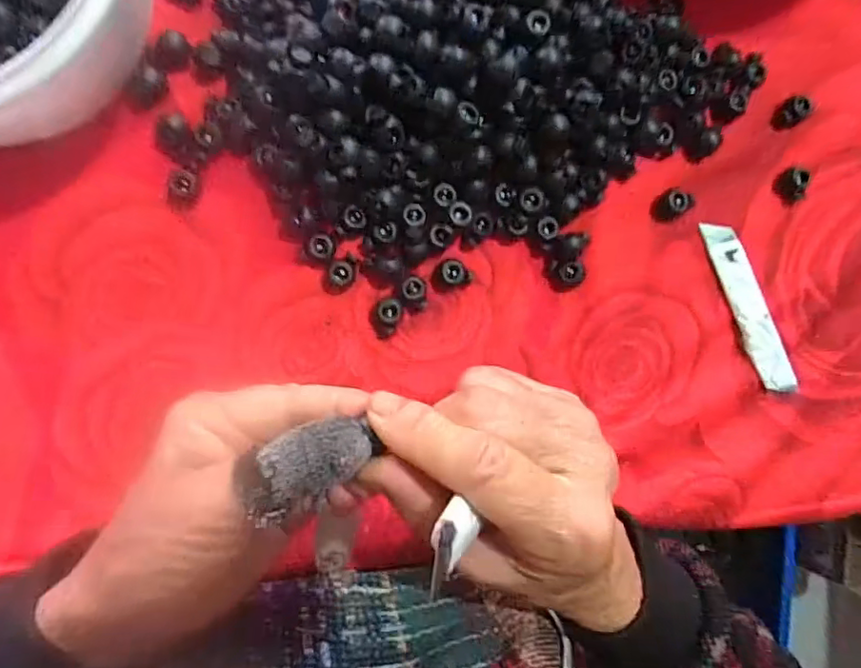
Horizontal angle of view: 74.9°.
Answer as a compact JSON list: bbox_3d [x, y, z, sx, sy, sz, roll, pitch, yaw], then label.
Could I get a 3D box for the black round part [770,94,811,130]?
[{"bbox_3d":[0.201,-0.124,0.313,0.021,0.008,0.015,-28,95,-7],"label":"black round part"}]

